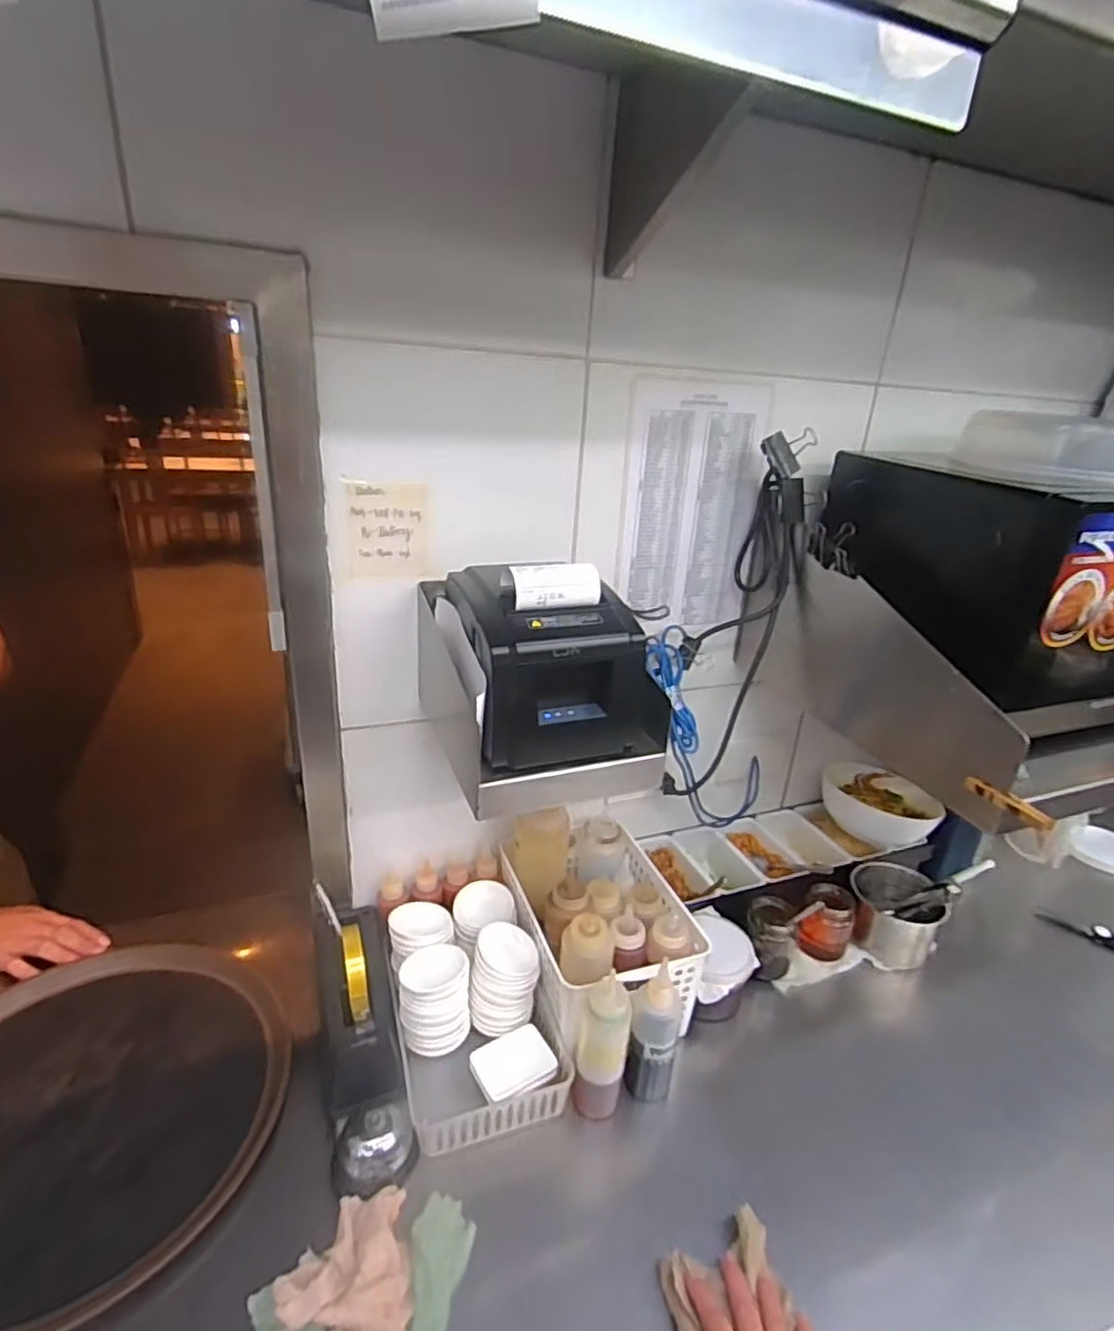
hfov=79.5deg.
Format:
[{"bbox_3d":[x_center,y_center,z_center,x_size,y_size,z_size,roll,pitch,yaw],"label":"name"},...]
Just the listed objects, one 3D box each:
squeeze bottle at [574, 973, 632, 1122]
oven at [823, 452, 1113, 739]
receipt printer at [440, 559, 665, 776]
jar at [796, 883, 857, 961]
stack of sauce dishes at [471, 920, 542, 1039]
[{"bbox_3d":[0.046,0.391,0.680,0.046,0.162,0.037,9,23,12],"label":"squeeze bottle"},{"bbox_3d":[0.546,-0.096,0.771,0.391,0.244,0.301,-4,24,-18],"label":"oven"},{"bbox_3d":[0.000,-0.016,0.629,0.171,0.159,0.150,-4,24,-17],"label":"receipt printer"},{"bbox_3d":[0.369,0.348,0.918,0.065,0.084,0.057,15,25,24],"label":"jar"},{"bbox_3d":[-0.058,0.356,0.766,0.073,0.093,0.077,4,23,0],"label":"stack of sauce dishes"}]

